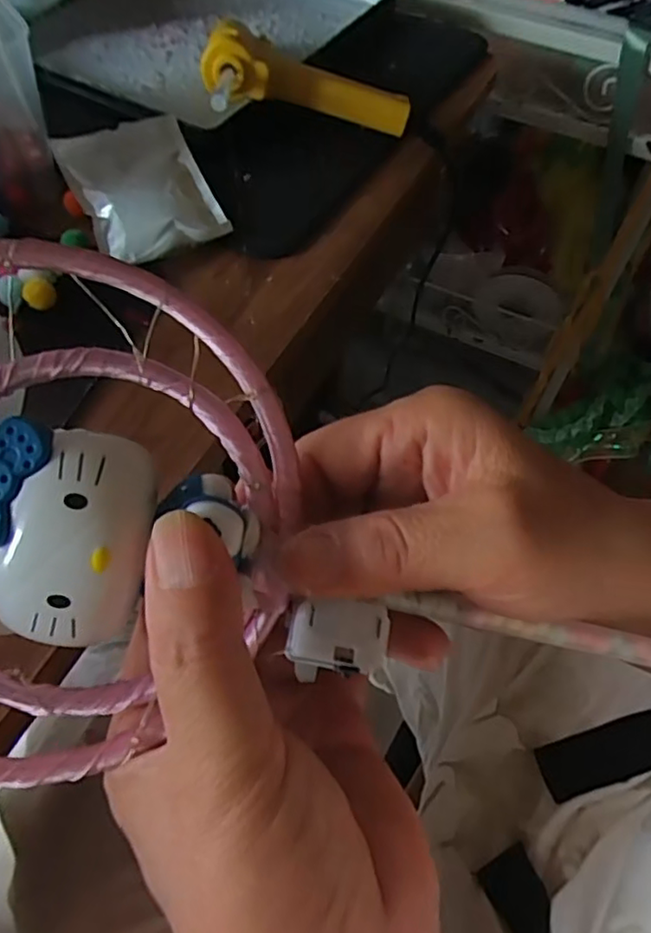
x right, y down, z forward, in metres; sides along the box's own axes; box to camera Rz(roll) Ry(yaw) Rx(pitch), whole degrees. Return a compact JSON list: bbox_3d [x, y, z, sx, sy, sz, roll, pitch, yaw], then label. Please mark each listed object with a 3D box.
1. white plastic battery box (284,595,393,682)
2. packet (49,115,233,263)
[{"bbox_3d":[0.003,0.045,0.169,0.025,0.008,0.018,4,57,1],"label":"white plastic battery box"},{"bbox_3d":[-0.103,-0.158,0.357,0.070,0.019,0.098,-23,61,-15],"label":"packet"}]

